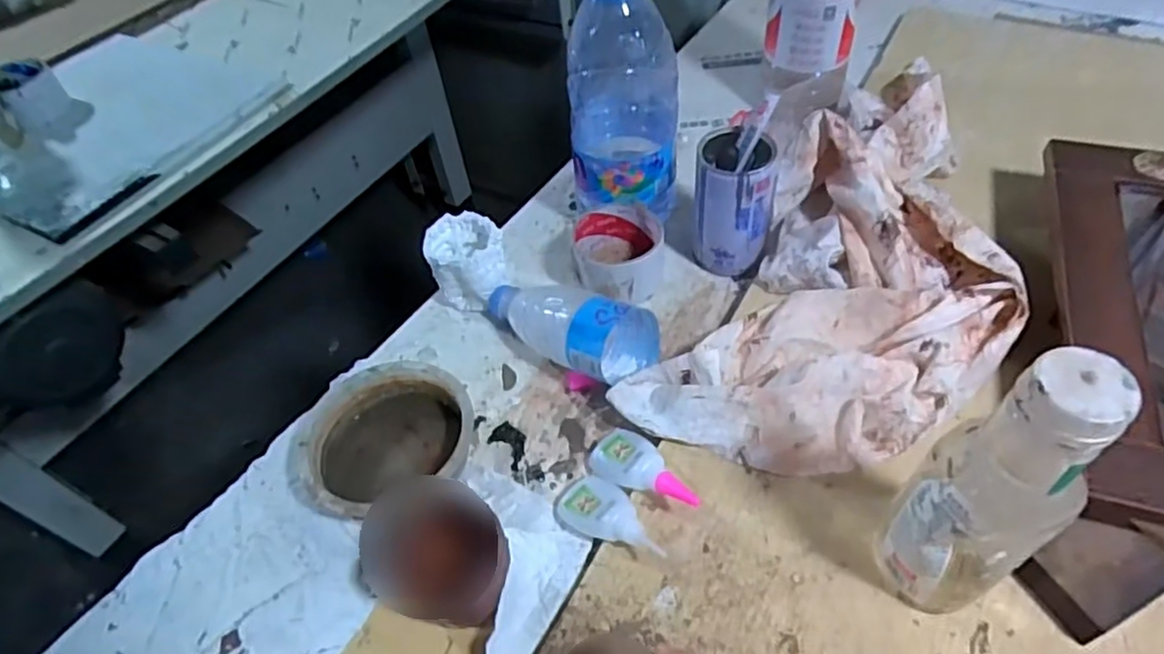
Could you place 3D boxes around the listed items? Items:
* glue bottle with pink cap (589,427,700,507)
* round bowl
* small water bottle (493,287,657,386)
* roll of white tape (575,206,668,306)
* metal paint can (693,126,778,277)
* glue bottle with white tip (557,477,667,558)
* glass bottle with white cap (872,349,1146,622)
[{"bbox_3d":[0.043,0.101,0.481,0.039,0.020,0.103,-36,30,-22],"label":"glue bottle with pink cap"},{"bbox_3d":[-0.154,0.087,0.521,0.143,0.035,0.123,-22,51,-12],"label":"round bowl"},{"bbox_3d":[-0.019,-0.002,0.549,0.154,0.063,0.067,20,55,21],"label":"small water bottle"},{"bbox_3d":[0.034,-0.062,0.619,0.079,0.049,0.089,0,50,6],"label":"roll of white tape"},{"bbox_3d":[0.133,-0.108,0.592,0.062,0.115,0.058,-3,50,4],"label":"metal paint can"},{"bbox_3d":[0.018,0.131,0.466,0.039,0.026,0.086,-40,37,-25],"label":"glue bottle with white tip"},{"bbox_3d":[0.209,0.091,0.353,0.061,0.204,0.065,-31,54,-19],"label":"glass bottle with white cap"}]

